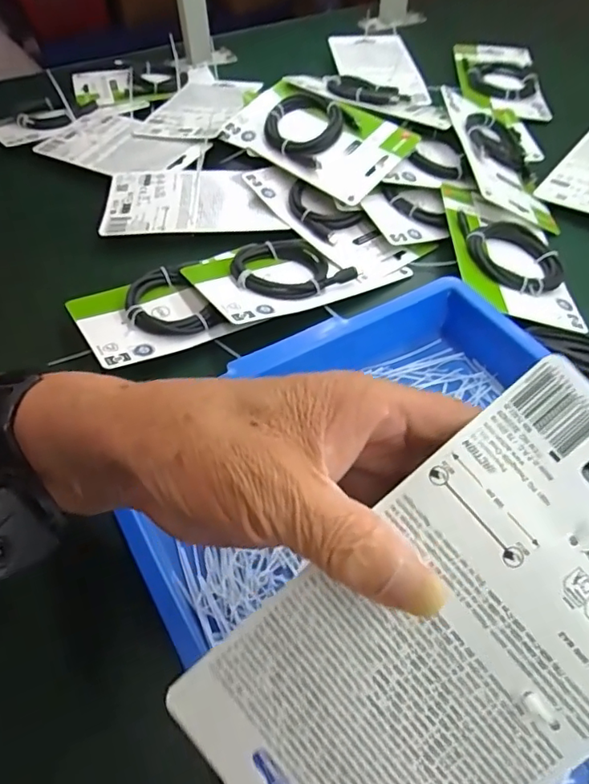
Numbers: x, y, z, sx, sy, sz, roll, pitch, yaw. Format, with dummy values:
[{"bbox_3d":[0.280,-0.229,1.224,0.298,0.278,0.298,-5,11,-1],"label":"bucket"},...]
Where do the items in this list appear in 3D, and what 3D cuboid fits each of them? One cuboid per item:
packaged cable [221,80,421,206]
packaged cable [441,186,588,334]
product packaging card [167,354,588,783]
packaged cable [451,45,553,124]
[{"bbox_3d":[0.017,-0.261,0.535,0.198,0.023,0.099,39,78,24],"label":"packaged cable"},{"bbox_3d":[0.181,-0.125,0.456,0.094,0.026,0.167,2,52,4],"label":"packaged cable"},{"bbox_3d":[0.054,0.082,0.176,0.177,0.004,0.099,-41,81,1],"label":"product packaging card"},{"bbox_3d":[0.256,-0.393,0.676,0.099,0.014,0.171,5,57,1],"label":"packaged cable"}]

